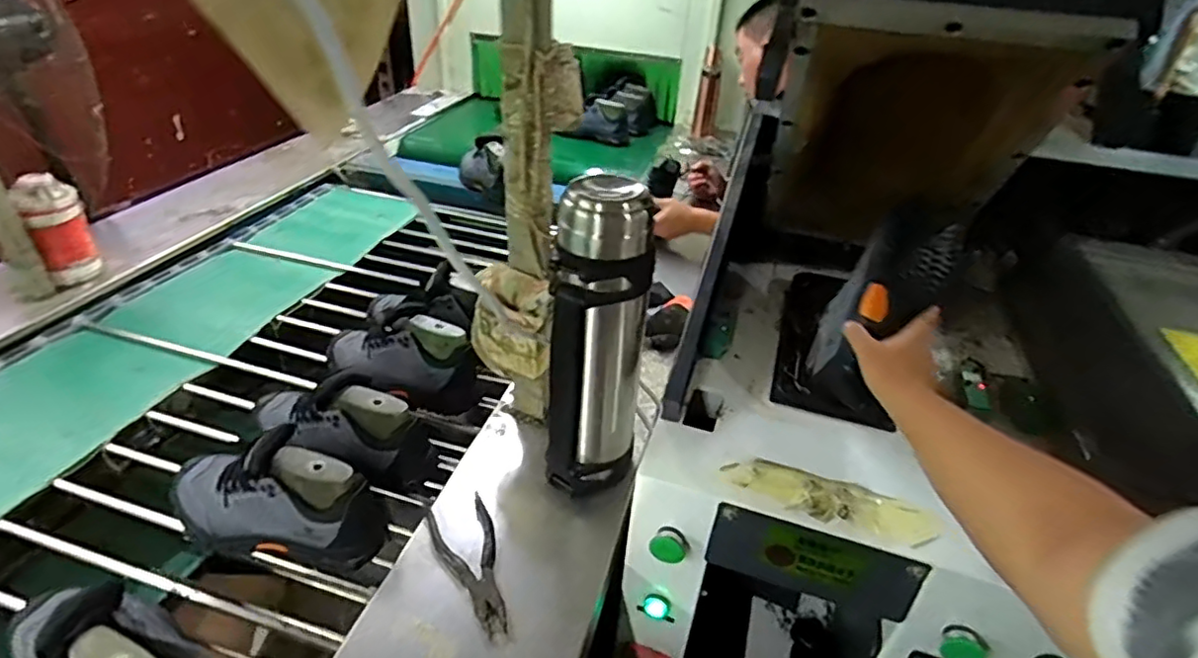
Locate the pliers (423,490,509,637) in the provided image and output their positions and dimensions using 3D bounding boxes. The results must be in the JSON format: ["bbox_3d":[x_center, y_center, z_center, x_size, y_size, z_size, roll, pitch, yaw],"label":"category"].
[{"bbox_3d":[-0.149,0.271,0.716,0.072,0.014,0.179,-11,40,-22],"label":"pliers"}]

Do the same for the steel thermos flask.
[{"bbox_3d":[-0.001,0.026,0.723,0.107,0.390,0.097,9,34,13],"label":"steel thermos flask"}]

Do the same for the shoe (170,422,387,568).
[{"bbox_3d":[-0.410,0.209,0.765,0.285,0.156,0.098,14,37,10],"label":"shoe"}]

